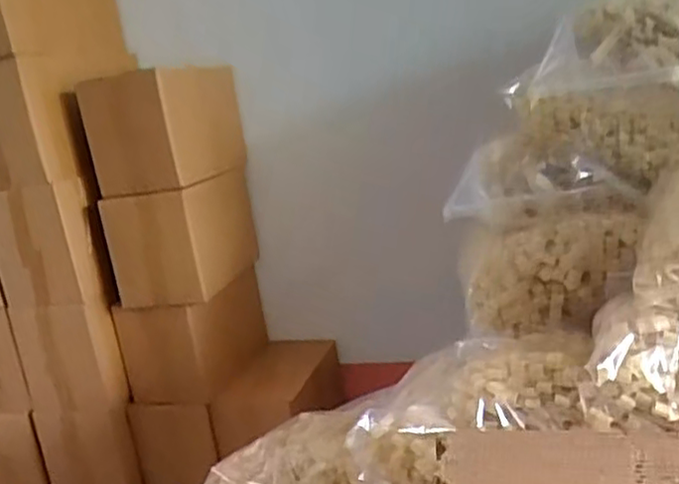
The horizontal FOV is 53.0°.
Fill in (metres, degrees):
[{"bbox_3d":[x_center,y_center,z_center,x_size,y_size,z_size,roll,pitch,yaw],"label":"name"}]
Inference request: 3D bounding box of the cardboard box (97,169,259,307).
[{"bbox_3d":[-0.357,-0.014,1.603,0.221,0.253,0.358,-7,12,12],"label":"cardboard box"}]

